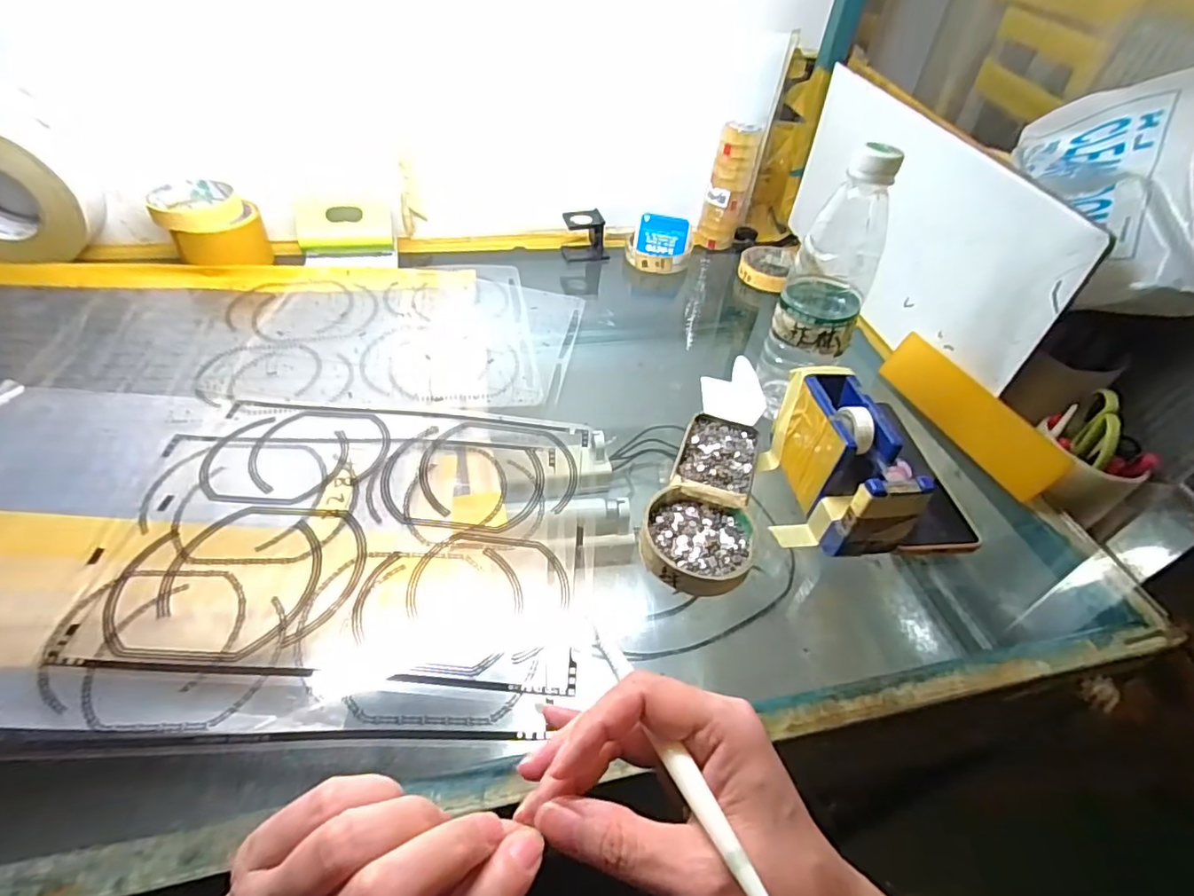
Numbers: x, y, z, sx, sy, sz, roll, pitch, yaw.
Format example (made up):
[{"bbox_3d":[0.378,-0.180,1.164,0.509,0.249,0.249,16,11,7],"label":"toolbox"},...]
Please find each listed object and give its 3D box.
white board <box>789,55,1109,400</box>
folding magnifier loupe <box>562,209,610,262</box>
[{"bbox_3d":[0.319,-0.234,0.607,0.013,0.186,0.411,-4,47,-11],"label":"white board"},{"bbox_3d":[-0.014,-0.264,0.715,0.052,0.049,0.032,-5,45,-12],"label":"folding magnifier loupe"}]

